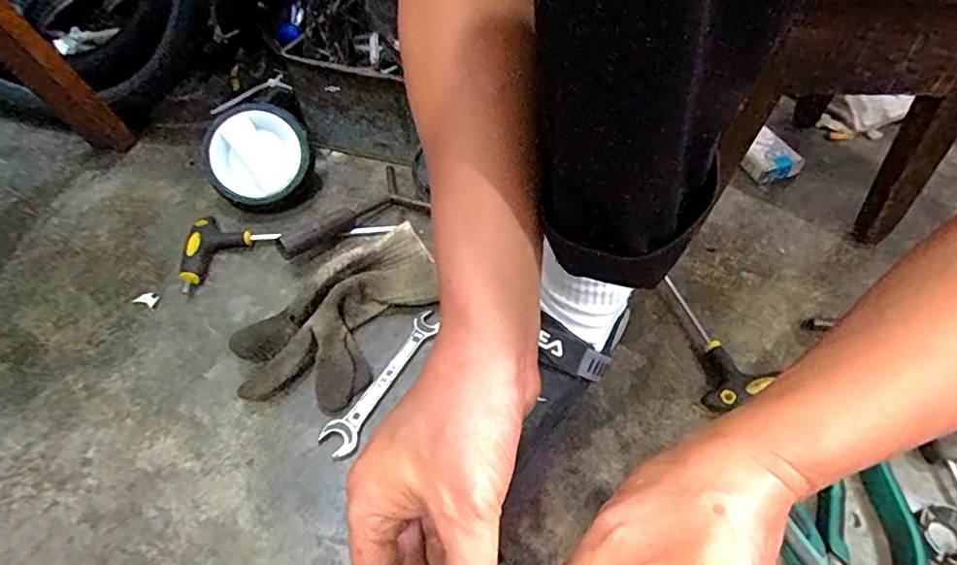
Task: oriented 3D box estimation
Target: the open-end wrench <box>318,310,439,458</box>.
[{"bbox_3d":[-0.077,0.080,0.462,0.027,0.004,0.146,25,55,18],"label":"open-end wrench"}]

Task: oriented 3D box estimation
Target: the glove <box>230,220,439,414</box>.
[{"bbox_3d":[-0.124,0.023,0.487,0.123,0.040,0.206,28,56,20],"label":"glove"}]

